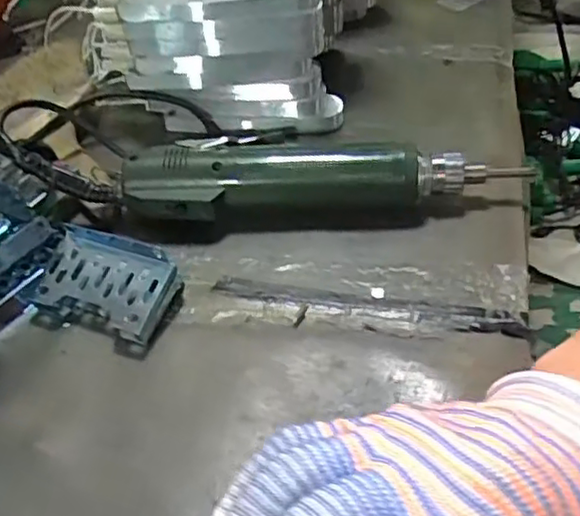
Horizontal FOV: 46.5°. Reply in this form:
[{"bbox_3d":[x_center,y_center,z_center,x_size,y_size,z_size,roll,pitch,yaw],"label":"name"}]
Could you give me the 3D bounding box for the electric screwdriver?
[{"bbox_3d":[-0.016,-0.047,0.414,0.311,0.039,0.048,0,46,7],"label":"electric screwdriver"}]

